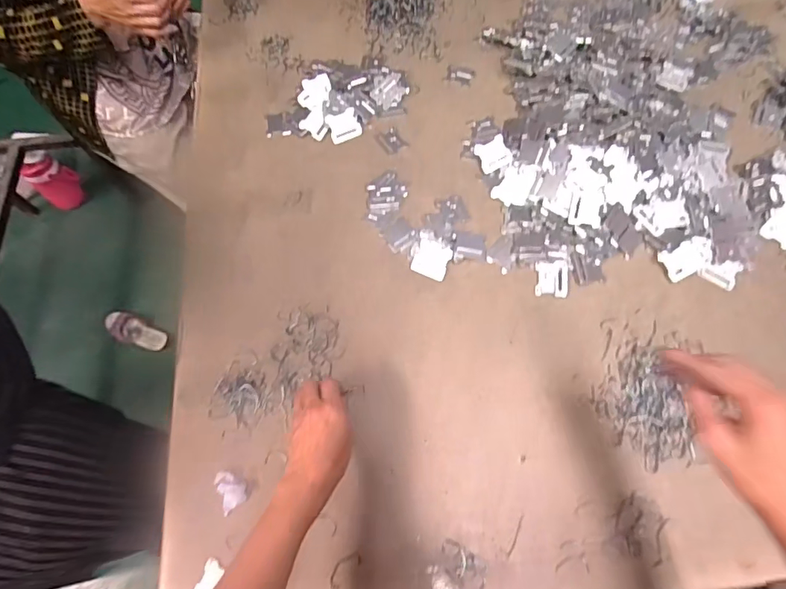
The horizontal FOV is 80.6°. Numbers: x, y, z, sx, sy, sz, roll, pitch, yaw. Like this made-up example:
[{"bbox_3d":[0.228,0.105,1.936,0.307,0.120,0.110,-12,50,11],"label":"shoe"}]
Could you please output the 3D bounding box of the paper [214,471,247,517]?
[{"bbox_3d":[-0.191,0.230,0.545,0.027,0.011,0.048,-25,67,-10],"label":"paper"}]

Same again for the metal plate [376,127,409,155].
[{"bbox_3d":[-0.002,-0.260,0.786,0.039,0.005,0.049,-33,69,-13],"label":"metal plate"}]

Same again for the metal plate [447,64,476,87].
[{"bbox_3d":[0.123,-0.404,0.852,0.053,0.004,0.040,23,68,11],"label":"metal plate"}]

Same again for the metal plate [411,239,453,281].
[{"bbox_3d":[0.058,-0.052,0.680,0.050,0.005,0.056,20,74,10],"label":"metal plate"}]

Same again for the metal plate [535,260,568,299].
[{"bbox_3d":[0.229,-0.023,0.665,0.043,0.009,0.053,5,65,3],"label":"metal plate"}]

